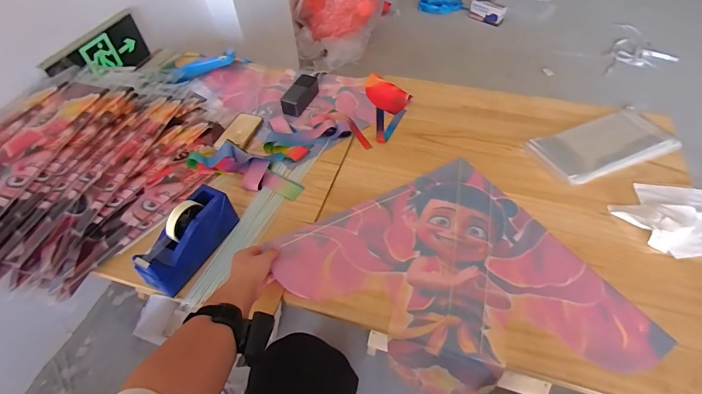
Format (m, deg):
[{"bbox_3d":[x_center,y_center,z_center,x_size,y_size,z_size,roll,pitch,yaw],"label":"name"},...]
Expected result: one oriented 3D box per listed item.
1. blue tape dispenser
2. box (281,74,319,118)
[{"bbox_3d":[-0.324,0.081,0.738,0.070,0.122,0.213,22,57,20],"label":"blue tape dispenser"},{"bbox_3d":[-0.145,-0.301,1.069,0.057,0.062,0.143,18,55,17],"label":"box"}]

